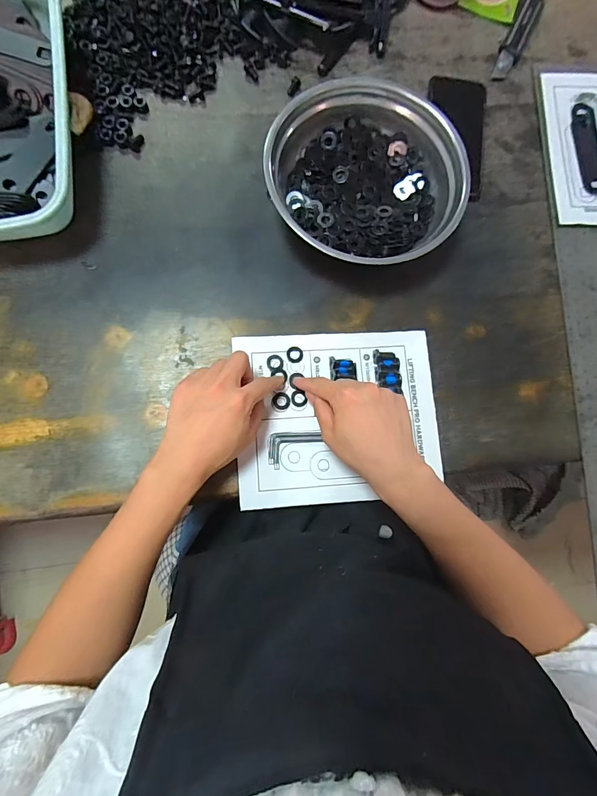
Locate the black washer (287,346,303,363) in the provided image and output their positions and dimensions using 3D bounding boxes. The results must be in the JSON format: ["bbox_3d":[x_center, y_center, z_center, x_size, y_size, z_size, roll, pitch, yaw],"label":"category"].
[{"bbox_3d":[-0.004,-0.050,0.430,0.018,0.004,0.019,1,81,-4],"label":"black washer"}]

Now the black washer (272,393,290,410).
[{"bbox_3d":[-0.020,0.004,0.420,0.020,0.004,0.019,1,81,-4],"label":"black washer"}]

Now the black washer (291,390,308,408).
[{"bbox_3d":[0.001,0.001,0.420,0.019,0.009,0.018,1,81,-4],"label":"black washer"}]

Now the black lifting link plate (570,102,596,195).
[{"bbox_3d":[0.380,-0.329,0.492,0.036,0.006,0.130,-2,82,-4],"label":"black lifting link plate"}]

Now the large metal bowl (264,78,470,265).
[{"bbox_3d":[0.076,-0.245,0.435,0.220,0.066,0.210,39,81,2],"label":"large metal bowl"}]

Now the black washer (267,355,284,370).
[{"bbox_3d":[-0.027,-0.042,0.430,0.019,0.005,0.017,-8,70,2],"label":"black washer"}]

